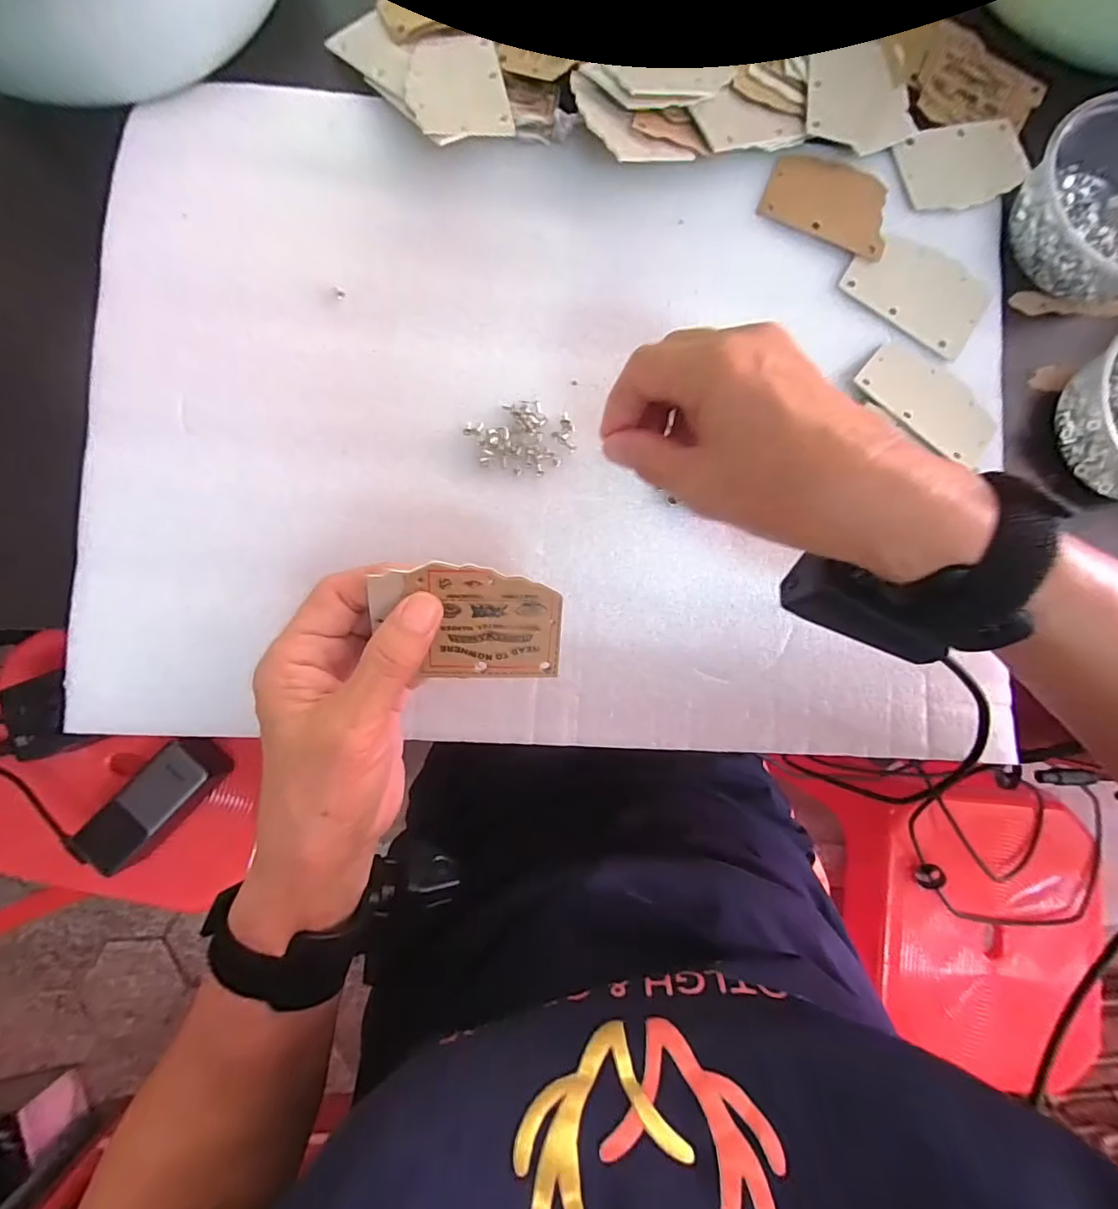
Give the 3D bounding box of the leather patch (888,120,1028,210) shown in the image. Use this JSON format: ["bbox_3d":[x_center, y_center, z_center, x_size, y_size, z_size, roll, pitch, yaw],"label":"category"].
[{"bbox_3d":[0.255,-0.275,0.324,0.089,0.005,0.054,-16,82,-8],"label":"leather patch"}]

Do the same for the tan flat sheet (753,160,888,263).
[{"bbox_3d":[0.166,-0.248,0.317,0.076,0.004,0.051,19,85,-2],"label":"tan flat sheet"}]

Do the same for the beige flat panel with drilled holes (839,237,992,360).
[{"bbox_3d":[0.216,-0.190,0.311,0.081,0.004,0.058,33,85,-1],"label":"beige flat panel with drilled holes"}]

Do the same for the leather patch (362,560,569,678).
[{"bbox_3d":[-0.038,0.009,0.236,0.078,0.004,0.054,0,111,-11],"label":"leather patch"}]

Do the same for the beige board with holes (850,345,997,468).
[{"bbox_3d":[0.219,-0.120,0.307,0.085,0.004,0.053,36,72,-1],"label":"beige board with holes"}]

